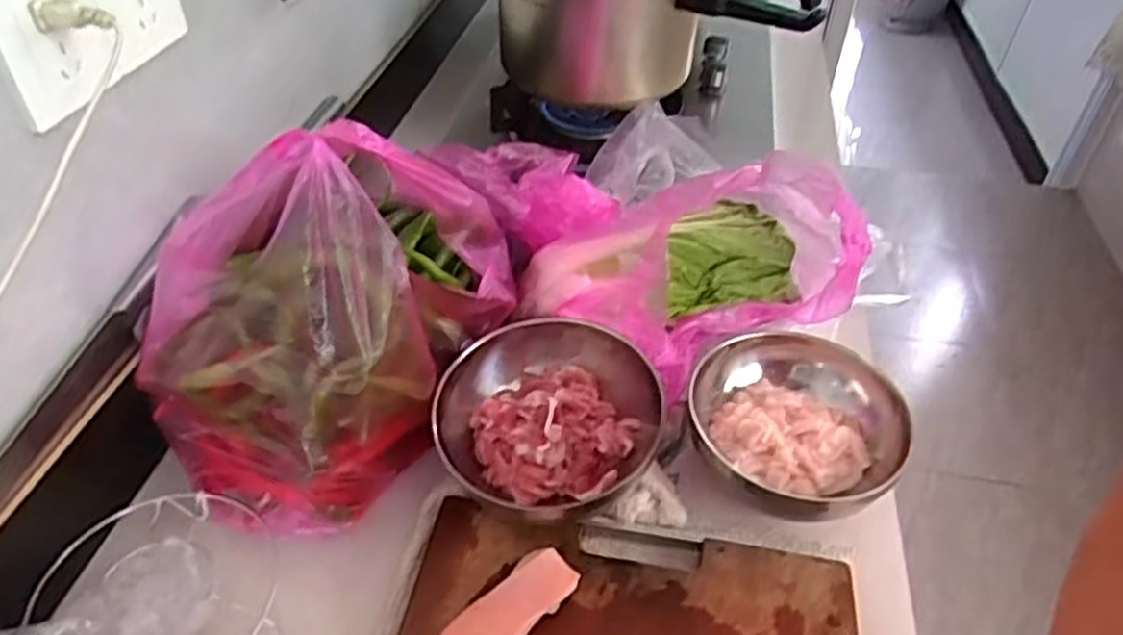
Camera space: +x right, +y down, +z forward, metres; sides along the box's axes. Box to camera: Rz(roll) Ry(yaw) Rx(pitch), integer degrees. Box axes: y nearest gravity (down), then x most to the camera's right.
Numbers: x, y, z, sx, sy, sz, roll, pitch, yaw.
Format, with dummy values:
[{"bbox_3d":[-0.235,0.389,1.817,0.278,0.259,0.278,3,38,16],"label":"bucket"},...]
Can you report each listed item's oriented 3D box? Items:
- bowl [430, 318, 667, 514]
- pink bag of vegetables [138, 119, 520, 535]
[{"bbox_3d":[-0.013,0.074,0.586,0.165,0.070,0.165,1,58,-2],"label":"bowl"},{"bbox_3d":[-0.158,-0.020,0.566,0.282,0.225,0.180,-30,51,-30],"label":"pink bag of vegetables"}]

